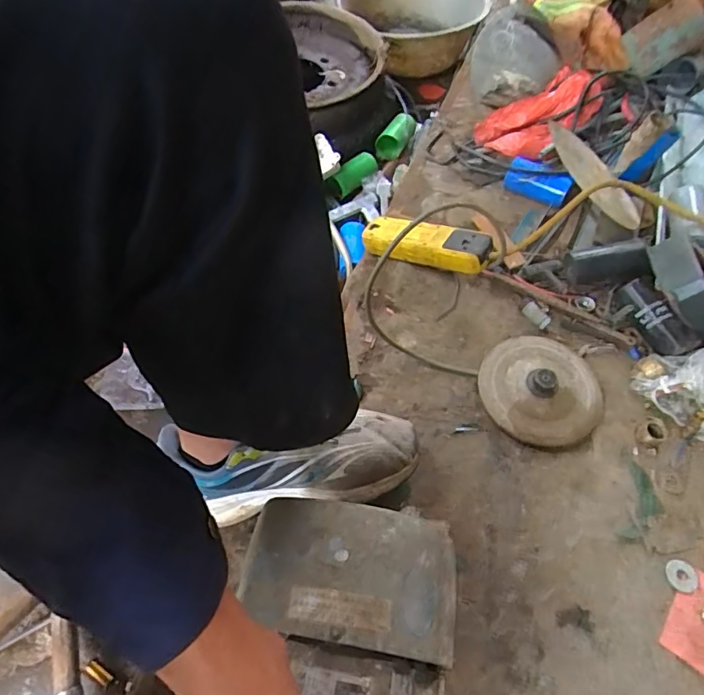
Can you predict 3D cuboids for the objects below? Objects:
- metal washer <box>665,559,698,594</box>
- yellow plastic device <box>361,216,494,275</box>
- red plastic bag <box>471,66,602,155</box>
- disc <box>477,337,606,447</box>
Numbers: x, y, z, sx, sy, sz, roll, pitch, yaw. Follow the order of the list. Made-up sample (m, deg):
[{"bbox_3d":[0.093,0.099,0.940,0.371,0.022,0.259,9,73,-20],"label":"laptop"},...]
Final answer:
[{"bbox_3d":[0.338,0.234,0.506,0.032,0.004,0.031,16,59,8],"label":"metal washer"},{"bbox_3d":[0.105,-0.150,0.715,0.194,0.038,0.055,20,57,32],"label":"yellow plastic device"},{"bbox_3d":[0.326,-0.392,0.839,0.220,0.046,0.115,-26,60,7],"label":"red plastic bag"},{"bbox_3d":[0.234,0.044,0.603,0.150,0.039,0.141,1,58,-2],"label":"disc"}]

